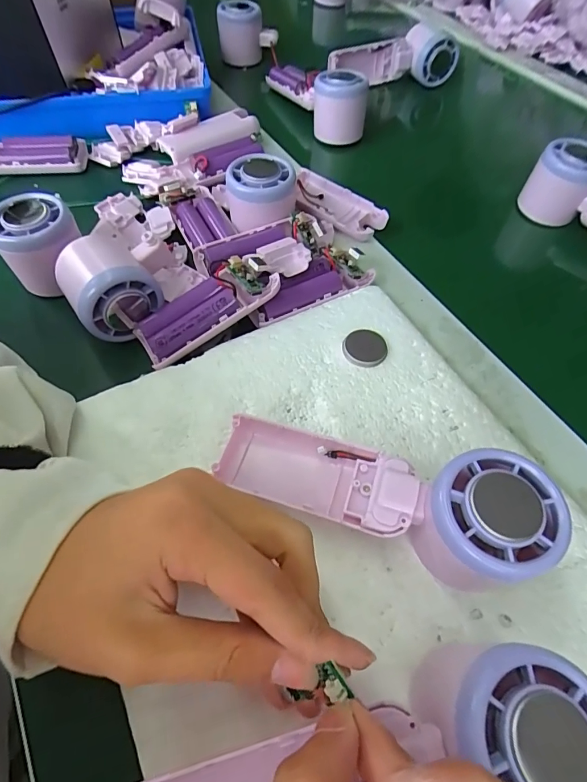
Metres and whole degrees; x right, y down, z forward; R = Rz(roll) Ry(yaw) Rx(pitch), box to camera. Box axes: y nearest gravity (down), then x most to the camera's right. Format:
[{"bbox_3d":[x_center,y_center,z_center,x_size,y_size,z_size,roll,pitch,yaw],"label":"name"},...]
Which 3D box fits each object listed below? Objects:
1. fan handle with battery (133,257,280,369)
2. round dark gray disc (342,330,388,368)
[{"bbox_3d":[-0.061,-0.057,0.289,0.102,0.021,0.037,-34,64,-4],"label":"fan handle with battery"},{"bbox_3d":[0.050,-0.030,0.287,0.029,0.004,0.029,-3,58,-3],"label":"round dark gray disc"}]

